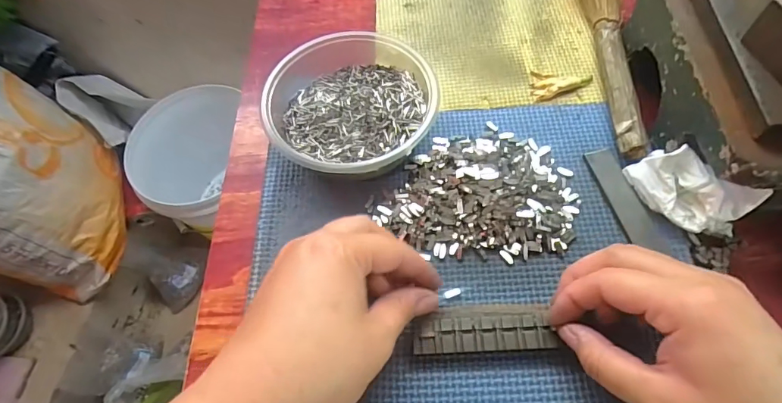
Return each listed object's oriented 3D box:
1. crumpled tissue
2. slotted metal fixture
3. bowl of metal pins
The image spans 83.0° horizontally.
[{"bbox_3d":[0.183,-0.007,0.272,0.034,0.038,0.064,-33,66,-14],"label":"crumpled tissue"},{"bbox_3d":[0.052,0.072,0.253,0.078,0.012,0.028,-4,62,1],"label":"slotted metal fixture"},{"bbox_3d":[-0.030,-0.065,0.311,0.113,0.050,0.123,-33,66,-14],"label":"bowl of metal pins"}]

